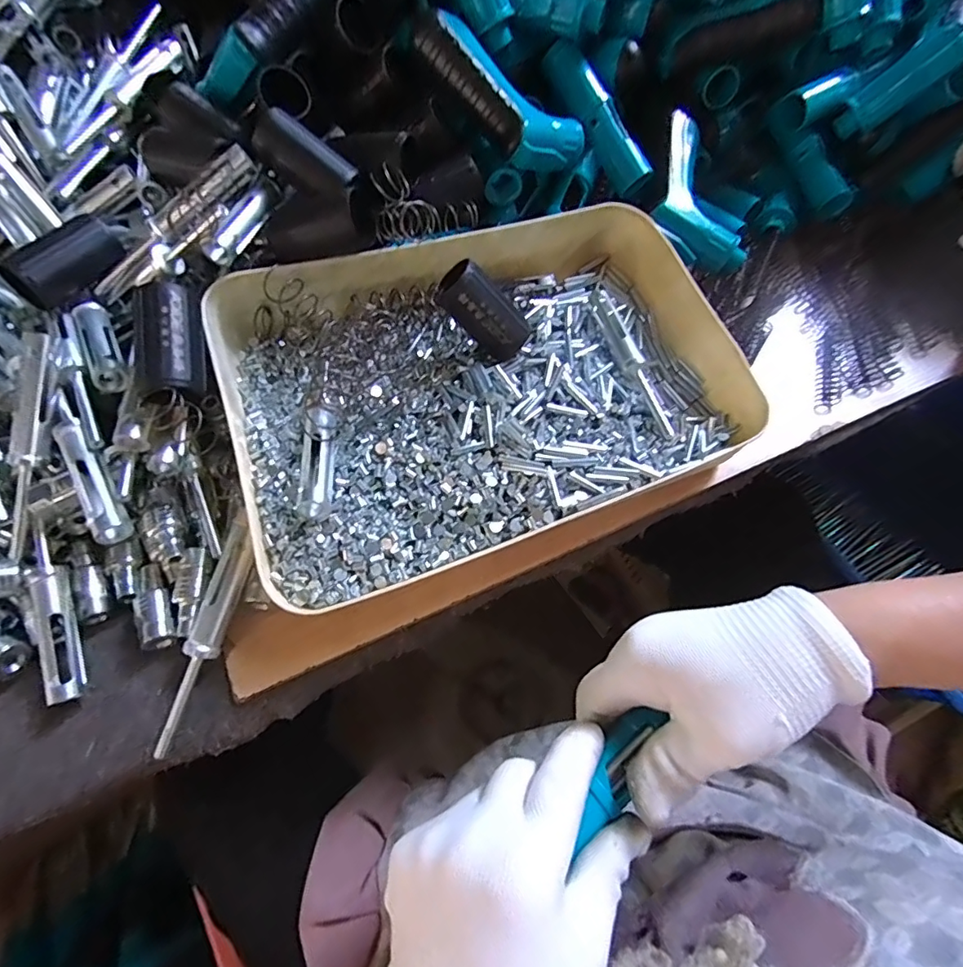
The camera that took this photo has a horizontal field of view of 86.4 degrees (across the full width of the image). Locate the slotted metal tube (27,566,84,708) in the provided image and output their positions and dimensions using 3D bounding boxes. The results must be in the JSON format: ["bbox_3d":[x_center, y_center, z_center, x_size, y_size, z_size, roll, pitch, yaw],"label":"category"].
[{"bbox_3d":[-0.244,0.087,0.295,0.018,0.014,0.074,-15,80,-8],"label":"slotted metal tube"}]

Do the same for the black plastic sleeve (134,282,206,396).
[{"bbox_3d":[-0.176,-0.079,0.286,0.032,0.024,0.061,-12,86,31],"label":"black plastic sleeve"}]

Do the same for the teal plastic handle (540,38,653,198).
[{"bbox_3d":[0.090,-0.284,0.399,0.024,0.024,0.122,-34,92,-16],"label":"teal plastic handle"}]

